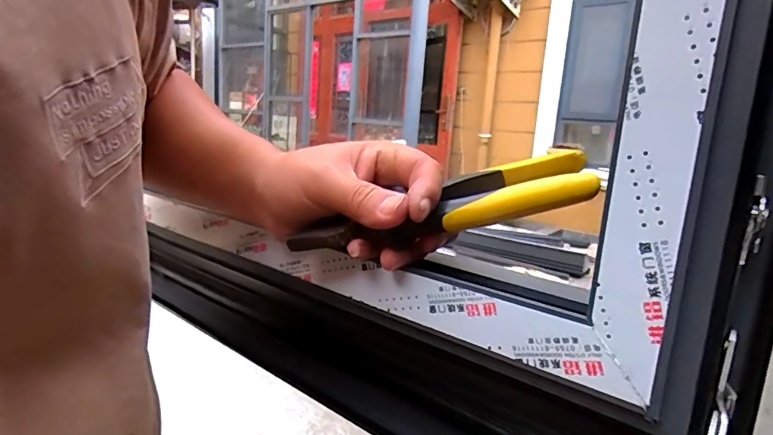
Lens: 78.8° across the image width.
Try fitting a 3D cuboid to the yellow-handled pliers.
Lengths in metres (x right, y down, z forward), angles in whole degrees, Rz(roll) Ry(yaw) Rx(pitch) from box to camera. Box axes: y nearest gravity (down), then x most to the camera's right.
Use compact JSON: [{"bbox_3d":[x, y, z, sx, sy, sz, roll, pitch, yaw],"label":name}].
[{"bbox_3d":[0.029,-0.003,0.299,0.195,0.027,0.055,-16,8,10],"label":"yellow-handled pliers"}]

